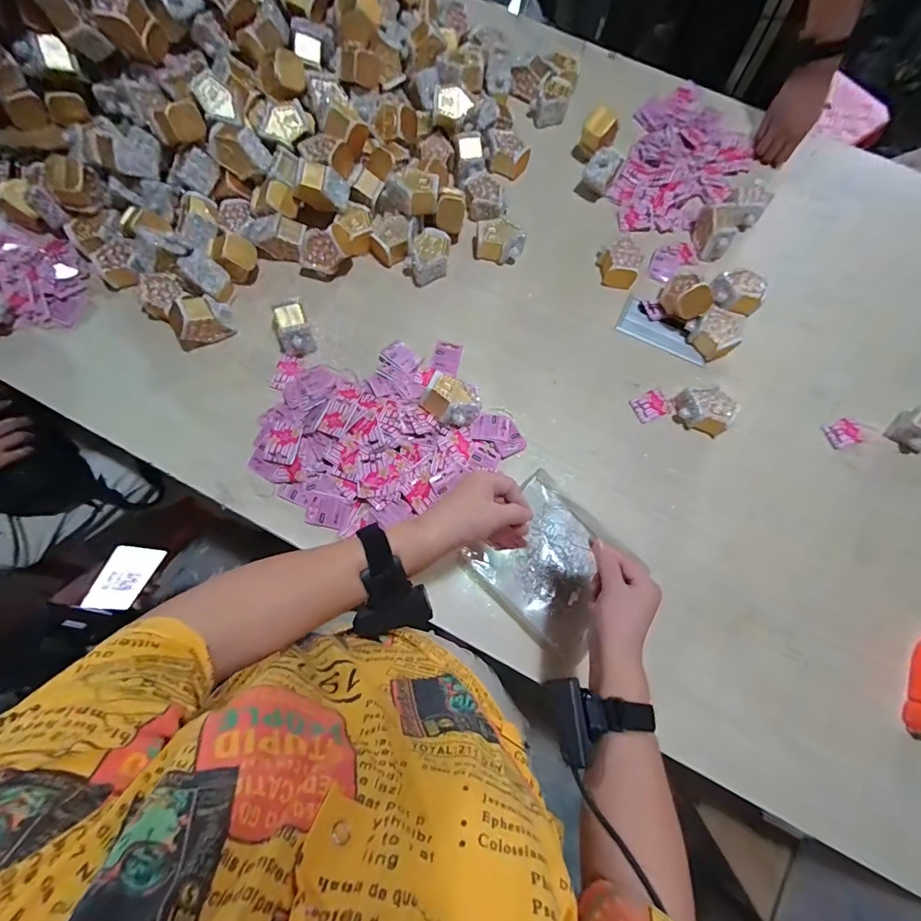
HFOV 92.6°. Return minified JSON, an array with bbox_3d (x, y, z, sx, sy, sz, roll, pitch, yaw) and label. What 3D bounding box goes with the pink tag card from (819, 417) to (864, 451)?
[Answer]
[{"bbox_3d":[0.611,-0.044,0.702,0.056,0.004,0.044,-16,75,-6],"label":"pink tag card"}]

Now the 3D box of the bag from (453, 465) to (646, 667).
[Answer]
[{"bbox_3d":[0.133,0.147,0.634,0.203,0.020,0.183,43,77,10],"label":"bag"}]

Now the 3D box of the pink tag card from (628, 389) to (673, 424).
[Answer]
[{"bbox_3d":[0.306,-0.088,0.710,0.055,0.004,0.044,-25,78,-4],"label":"pink tag card"}]

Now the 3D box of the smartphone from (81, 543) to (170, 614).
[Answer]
[{"bbox_3d":[-0.599,0.212,0.788,0.008,0.089,0.138,35,91,32],"label":"smartphone"}]

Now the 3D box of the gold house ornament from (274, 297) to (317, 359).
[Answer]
[{"bbox_3d":[-0.264,-0.207,0.697,0.054,0.075,0.069,-16,75,-6],"label":"gold house ornament"}]

